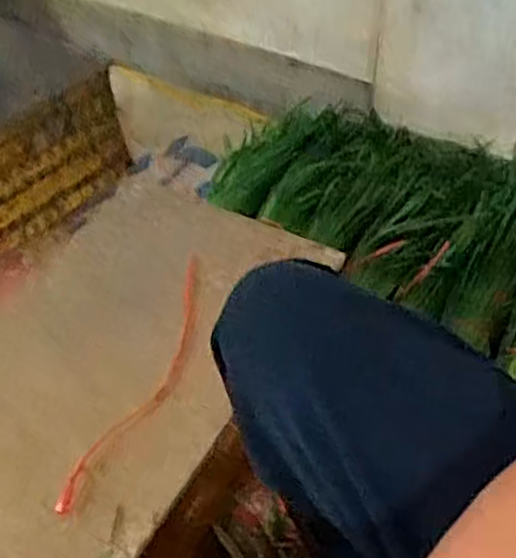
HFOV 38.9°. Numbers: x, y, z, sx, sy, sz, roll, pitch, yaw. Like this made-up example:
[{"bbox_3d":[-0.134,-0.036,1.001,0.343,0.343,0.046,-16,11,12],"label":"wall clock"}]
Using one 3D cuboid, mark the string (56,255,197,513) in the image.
[{"bbox_3d":[-0.102,0.090,0.721,0.046,0.013,0.324,18,45,6],"label":"string"}]

